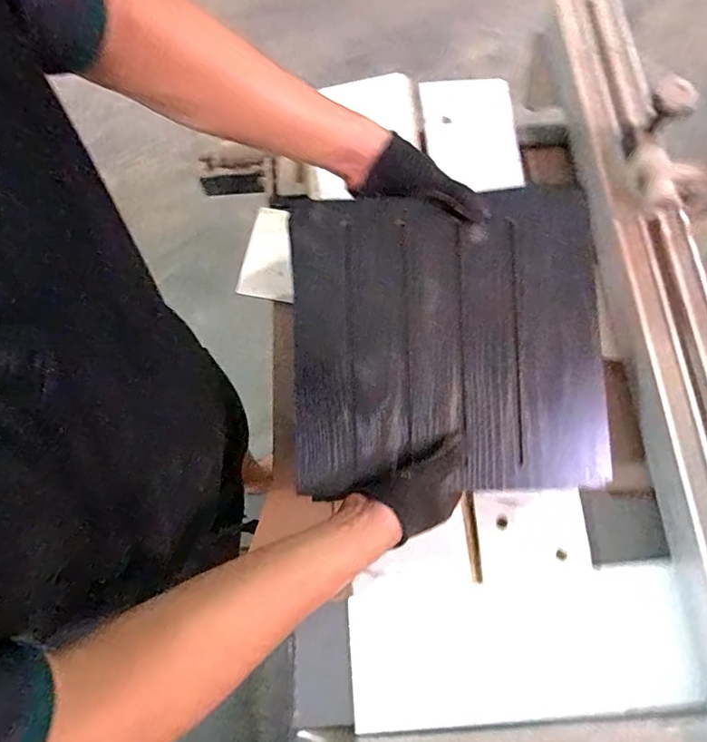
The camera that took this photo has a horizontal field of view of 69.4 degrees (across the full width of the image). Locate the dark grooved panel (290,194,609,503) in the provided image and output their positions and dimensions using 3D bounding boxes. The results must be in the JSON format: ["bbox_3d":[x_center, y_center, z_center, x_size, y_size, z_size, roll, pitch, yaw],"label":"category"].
[{"bbox_3d":[0.099,-0.029,0.542,0.318,0.020,0.305,-2,87,0],"label":"dark grooved panel"}]

